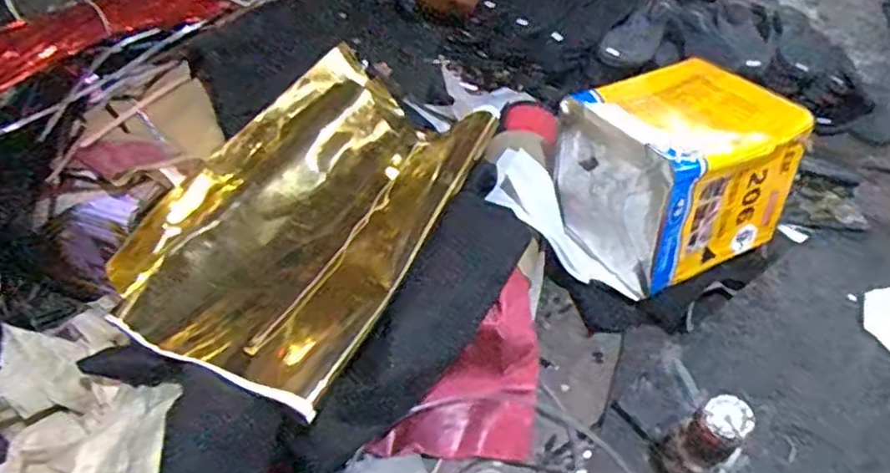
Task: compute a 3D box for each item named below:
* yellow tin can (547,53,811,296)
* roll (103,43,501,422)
[{"bbox_3d":[0.344,-0.104,1.004,0.282,0.217,0.237,-22,46,-17],"label":"yellow tin can"},{"bbox_3d":[-0.165,-0.048,0.920,0.320,0.127,0.553,18,48,23],"label":"roll"}]

